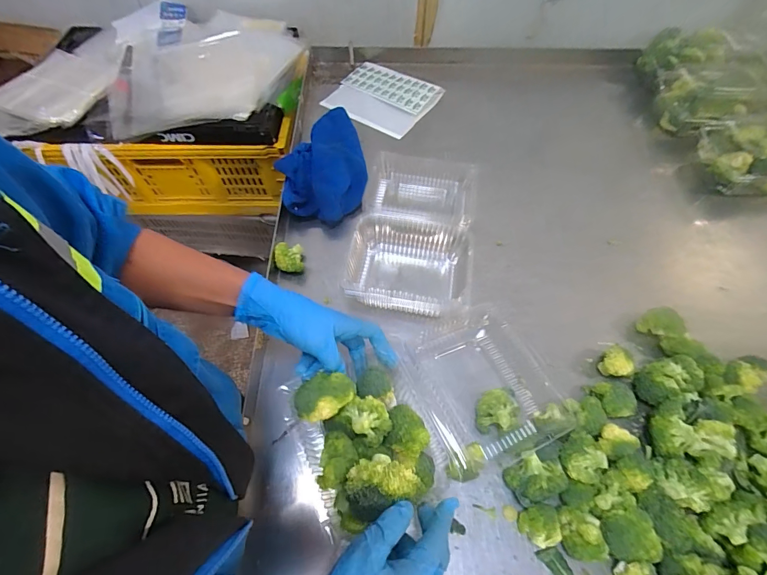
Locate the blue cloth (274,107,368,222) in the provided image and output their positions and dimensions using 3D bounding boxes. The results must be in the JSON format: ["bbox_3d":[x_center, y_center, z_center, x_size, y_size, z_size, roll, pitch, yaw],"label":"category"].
[{"bbox_3d":[-0.112,-0.237,0.693,0.150,0.057,0.280,-9,59,-5],"label":"blue cloth"}]

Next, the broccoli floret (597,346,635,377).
[{"bbox_3d":[0.306,0.104,0.507,0.034,0.041,0.035,0,59,0],"label":"broccoli floret"}]

